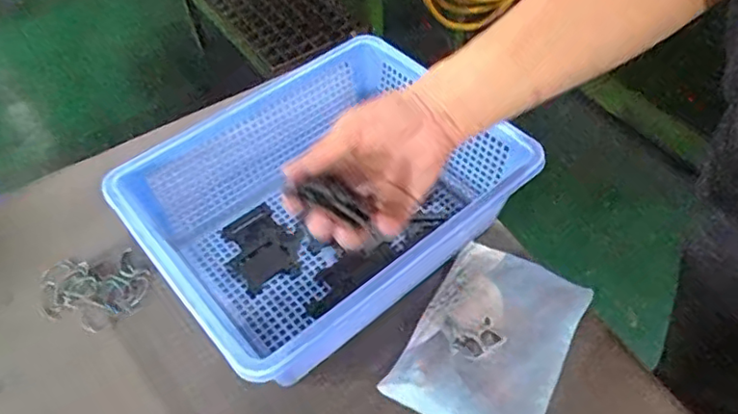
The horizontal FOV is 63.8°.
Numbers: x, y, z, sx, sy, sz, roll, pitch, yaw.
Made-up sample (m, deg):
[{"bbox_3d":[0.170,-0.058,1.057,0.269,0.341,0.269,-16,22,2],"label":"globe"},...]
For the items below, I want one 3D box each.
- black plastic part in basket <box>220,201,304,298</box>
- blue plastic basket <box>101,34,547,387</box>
[{"bbox_3d":[-0.101,0.036,0.555,0.068,0.006,0.086,-30,57,-19],"label":"black plastic part in basket"},{"bbox_3d":[-0.032,-0.008,0.526,0.307,0.107,0.234,-35,58,-22],"label":"blue plastic basket"}]

